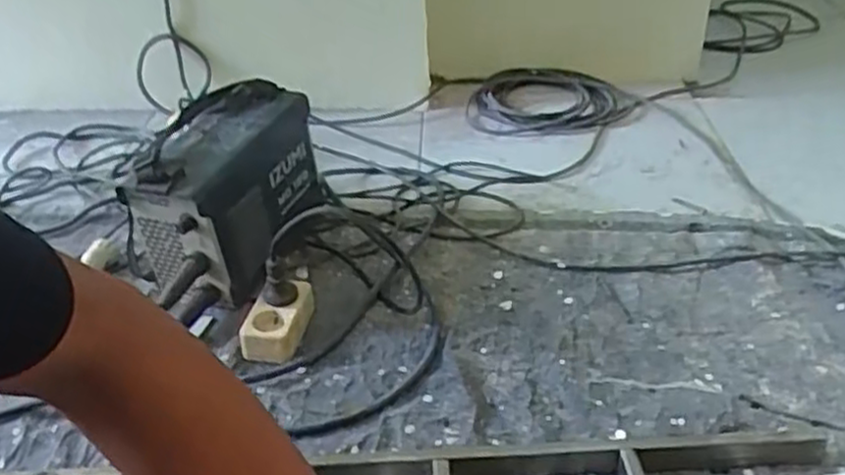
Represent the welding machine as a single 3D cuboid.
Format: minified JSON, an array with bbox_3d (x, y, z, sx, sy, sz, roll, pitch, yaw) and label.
[{"bbox_3d":[-0.245,-0.070,0.976,0.151,0.164,0.258,6,34,12],"label":"welding machine"}]

